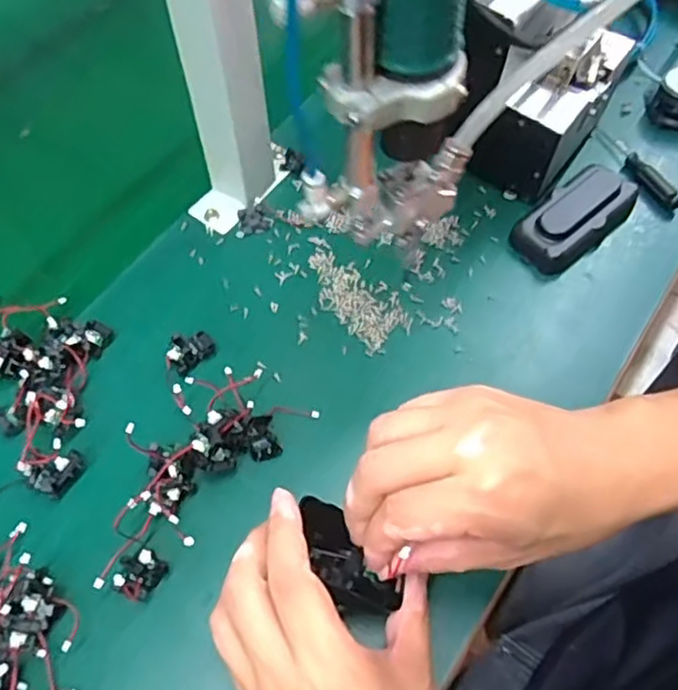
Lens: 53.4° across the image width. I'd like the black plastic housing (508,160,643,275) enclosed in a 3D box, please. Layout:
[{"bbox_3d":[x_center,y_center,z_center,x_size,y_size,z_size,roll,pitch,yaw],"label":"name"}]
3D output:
[{"bbox_3d":[0.189,-0.102,0.538,0.105,0.023,0.054,-35,67,-18],"label":"black plastic housing"}]

